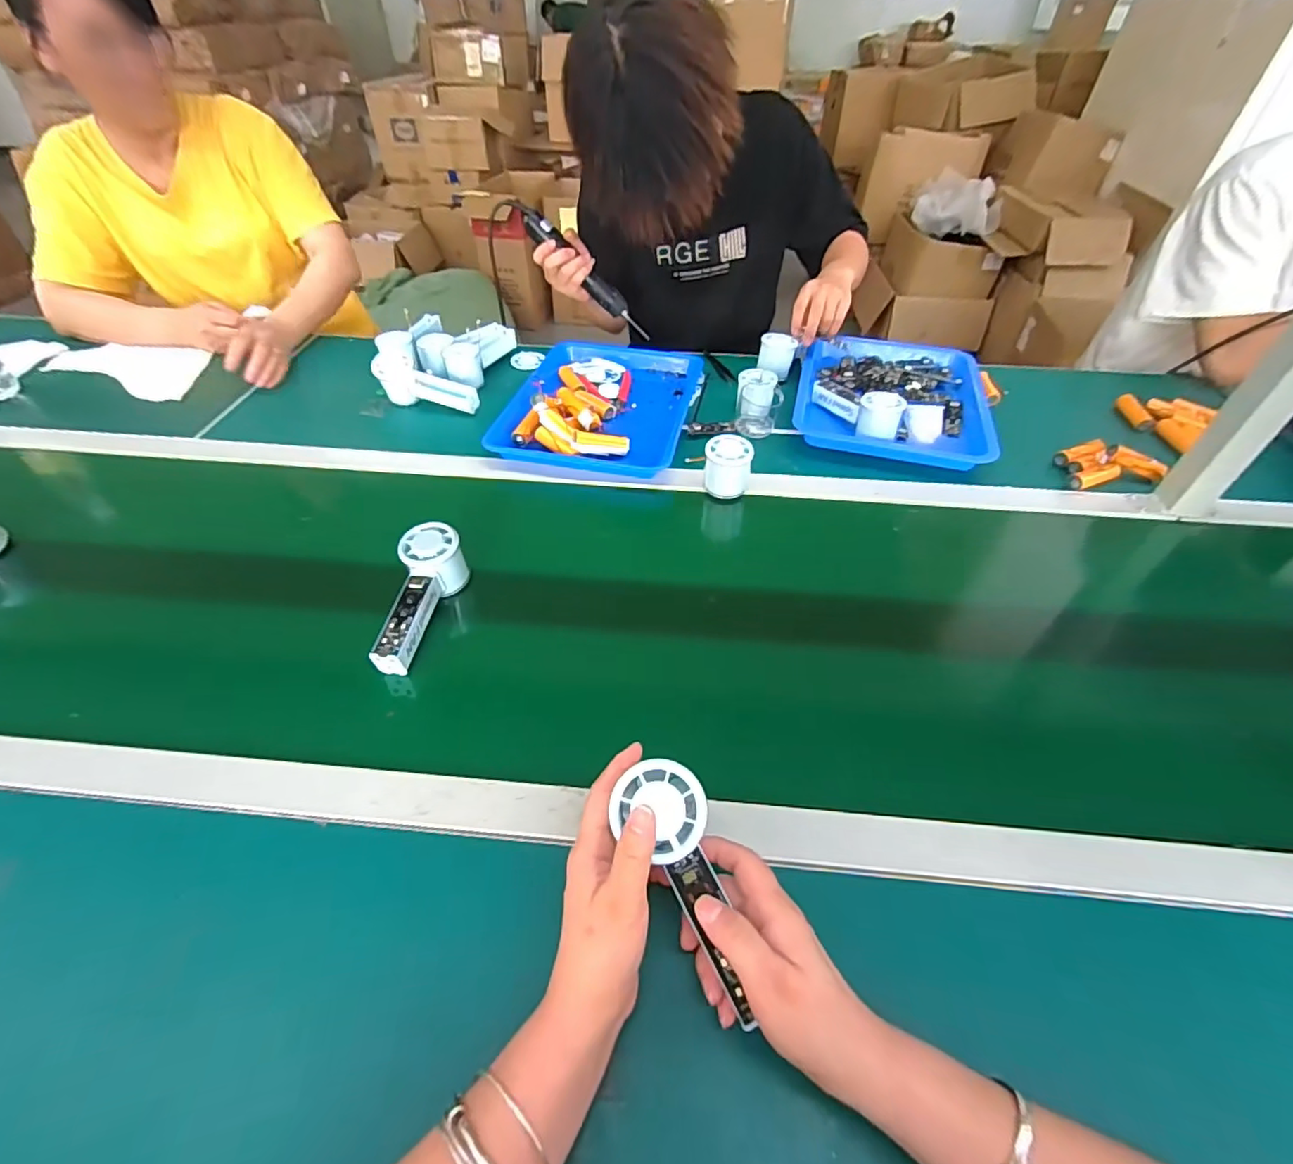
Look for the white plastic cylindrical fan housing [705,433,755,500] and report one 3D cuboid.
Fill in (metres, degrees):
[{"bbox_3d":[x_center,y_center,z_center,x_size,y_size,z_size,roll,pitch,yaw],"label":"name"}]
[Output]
[{"bbox_3d":[0.100,-0.141,0.691,0.054,0.062,0.053,1,46,-1],"label":"white plastic cylindrical fan housing"}]

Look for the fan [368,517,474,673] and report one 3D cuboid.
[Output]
[{"bbox_3d":[-0.220,0.019,0.545,0.052,0.052,0.152,7,59,5],"label":"fan"}]

